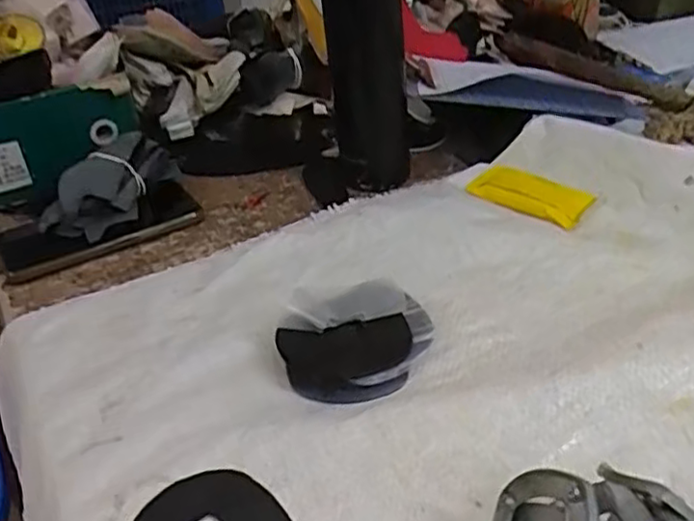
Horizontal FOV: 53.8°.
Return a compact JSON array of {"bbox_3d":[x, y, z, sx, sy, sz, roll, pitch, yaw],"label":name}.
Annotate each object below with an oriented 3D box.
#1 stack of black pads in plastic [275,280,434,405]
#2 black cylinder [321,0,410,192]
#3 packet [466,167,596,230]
[{"bbox_3d":[0.008,0.052,0.432,0.094,0.017,0.075,-20,53,-9],"label":"stack of black pads in plastic"},{"bbox_3d":[0.016,-0.174,0.585,0.067,0.217,0.076,-4,35,2],"label":"black cylinder"},{"bbox_3d":[0.152,-0.057,0.579,0.099,0.009,0.047,25,45,36],"label":"packet"}]

